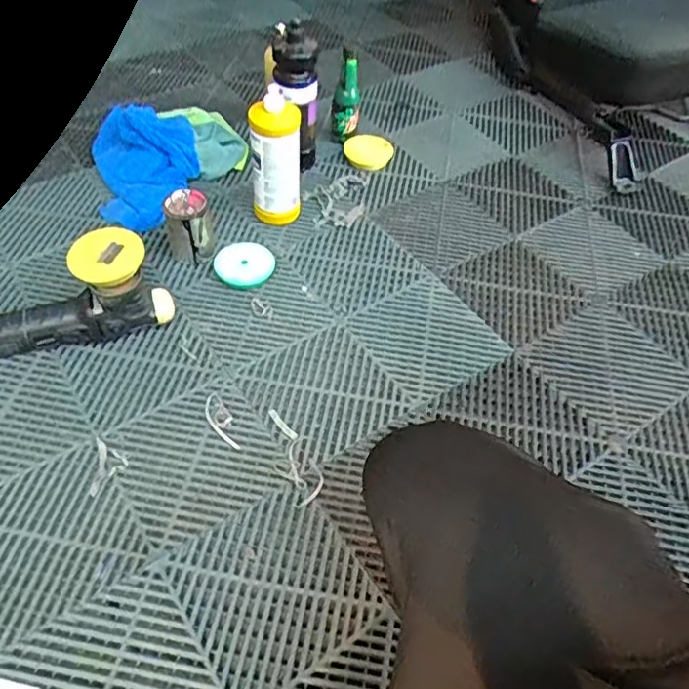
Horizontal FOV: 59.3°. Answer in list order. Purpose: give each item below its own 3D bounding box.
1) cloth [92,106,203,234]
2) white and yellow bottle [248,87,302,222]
[{"bbox_3d":[-0.376,-0.348,1.148,0.192,0.089,0.304,-11,53,-13],"label":"cloth"},{"bbox_3d":[-0.119,-0.308,1.034,0.079,0.223,0.065,24,53,14],"label":"white and yellow bottle"}]

